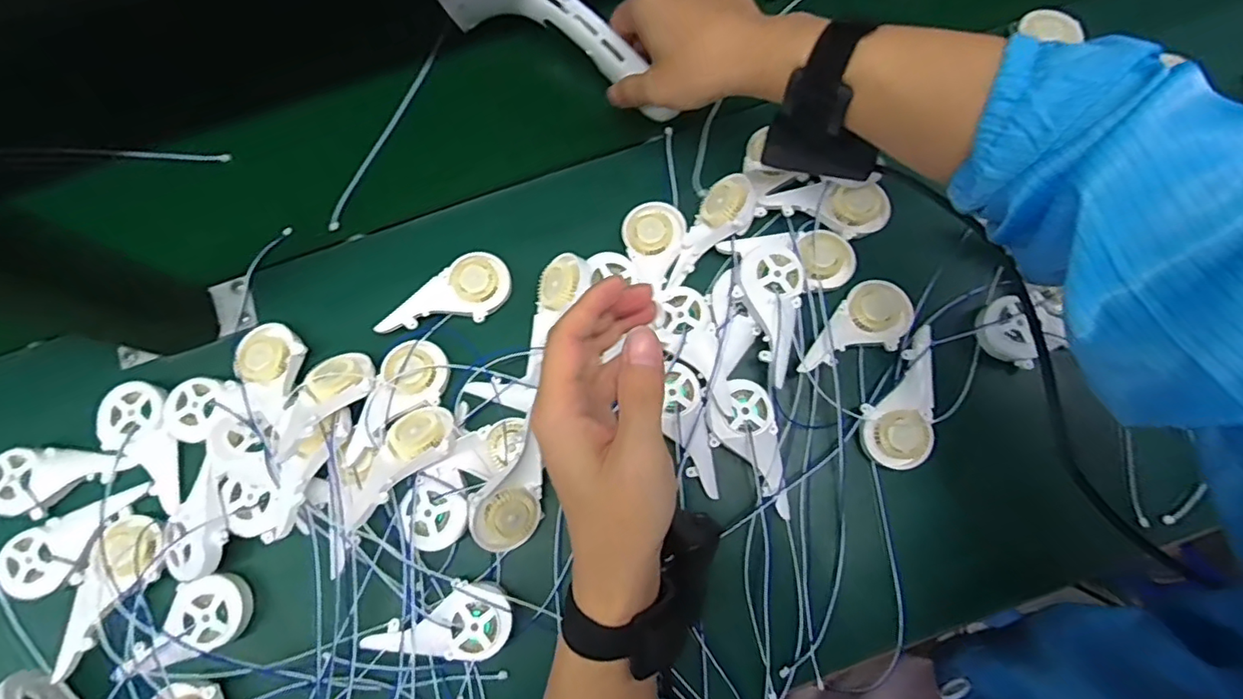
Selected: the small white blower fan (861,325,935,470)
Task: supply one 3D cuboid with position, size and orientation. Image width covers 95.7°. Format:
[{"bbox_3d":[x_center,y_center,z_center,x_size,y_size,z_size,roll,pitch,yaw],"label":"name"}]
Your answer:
[{"bbox_3d":[0.190,0.032,0.376,0.045,0.010,0.092,18,86,7],"label":"small white blower fan"}]

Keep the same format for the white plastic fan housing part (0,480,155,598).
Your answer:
[{"bbox_3d":[-0.360,0.121,0.375,0.040,0.024,0.089,38,62,13],"label":"white plastic fan housing part"}]

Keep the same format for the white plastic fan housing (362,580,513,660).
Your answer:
[{"bbox_3d":[-0.113,0.169,0.353,0.088,0.017,0.043,3,78,2],"label":"white plastic fan housing"}]

